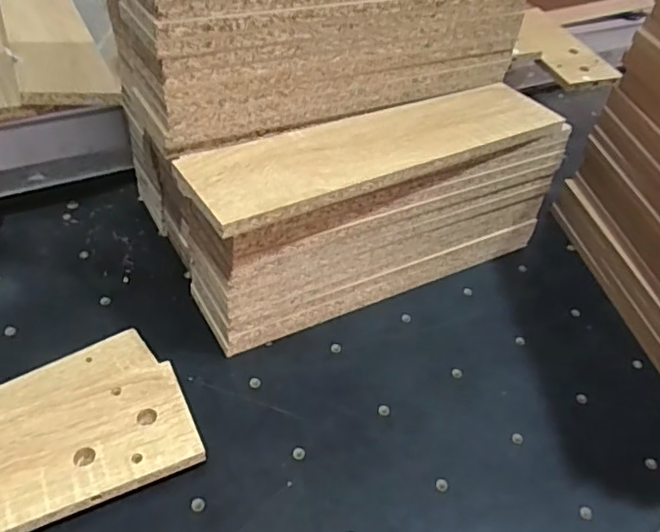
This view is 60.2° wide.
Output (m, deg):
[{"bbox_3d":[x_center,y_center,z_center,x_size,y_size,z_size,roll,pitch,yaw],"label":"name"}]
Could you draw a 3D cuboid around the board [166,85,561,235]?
[{"bbox_3d":[0.047,-0.111,0.507,0.358,0.013,0.096,-21,48,-28],"label":"board"}]

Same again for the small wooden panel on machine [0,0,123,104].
[{"bbox_3d":[-0.329,-0.272,0.673,0.091,0.013,0.366,-8,40,-29],"label":"small wooden panel on machine"}]

